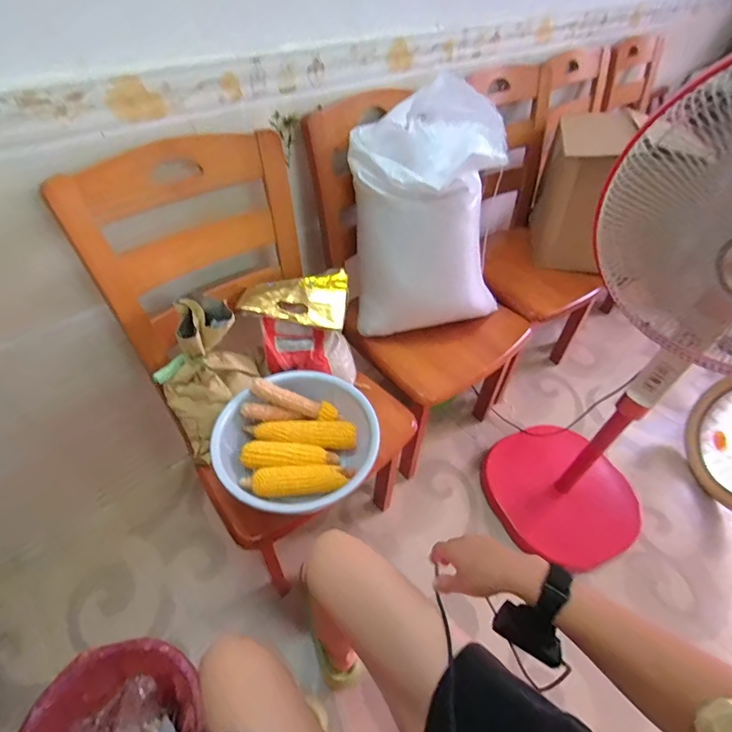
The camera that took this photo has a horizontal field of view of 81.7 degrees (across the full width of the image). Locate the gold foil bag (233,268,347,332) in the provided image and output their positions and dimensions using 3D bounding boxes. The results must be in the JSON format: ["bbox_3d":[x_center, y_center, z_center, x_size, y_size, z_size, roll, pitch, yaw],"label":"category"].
[{"bbox_3d":[-0.144,-0.151,0.876,0.210,0.022,0.138,8,65,-8],"label":"gold foil bag"}]

